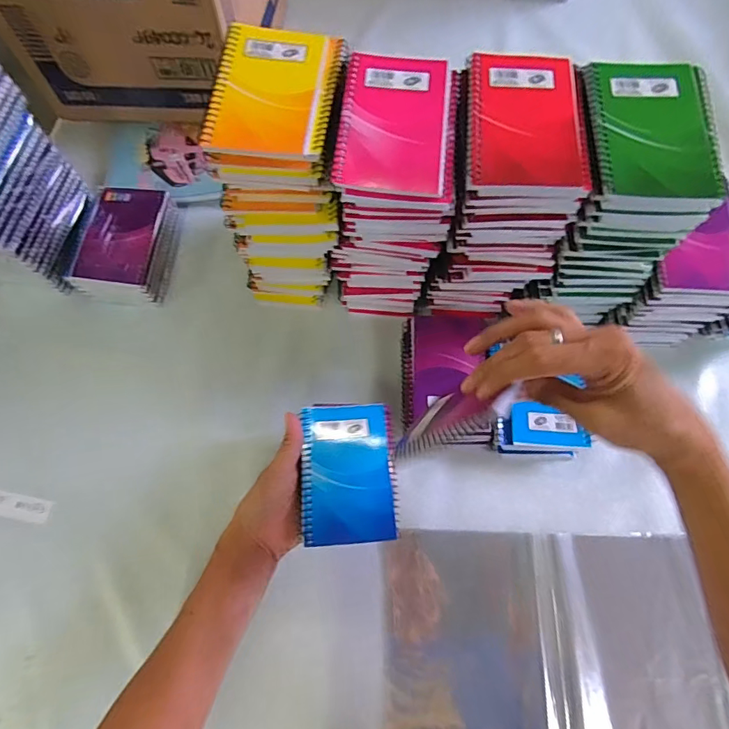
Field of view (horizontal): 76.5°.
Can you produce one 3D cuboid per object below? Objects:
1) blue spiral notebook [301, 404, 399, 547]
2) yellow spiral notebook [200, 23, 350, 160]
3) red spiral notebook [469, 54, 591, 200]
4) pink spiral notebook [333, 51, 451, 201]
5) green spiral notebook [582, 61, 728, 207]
[{"bbox_3d":[-0.016,0.097,0.430,0.080,0.007,0.131,-4,59,-4],"label":"blue spiral notebook"},{"bbox_3d":[-0.070,-0.221,0.373,0.097,0.012,0.129,4,70,3],"label":"yellow spiral notebook"},{"bbox_3d":[0.127,-0.189,0.359,0.088,0.009,0.129,3,70,2],"label":"red spiral notebook"},{"bbox_3d":[0.023,-0.190,0.360,0.080,0.011,0.126,6,70,3],"label":"pink spiral notebook"},{"bbox_3d":[0.223,-0.179,0.355,0.090,0.013,0.131,2,70,2],"label":"green spiral notebook"}]

